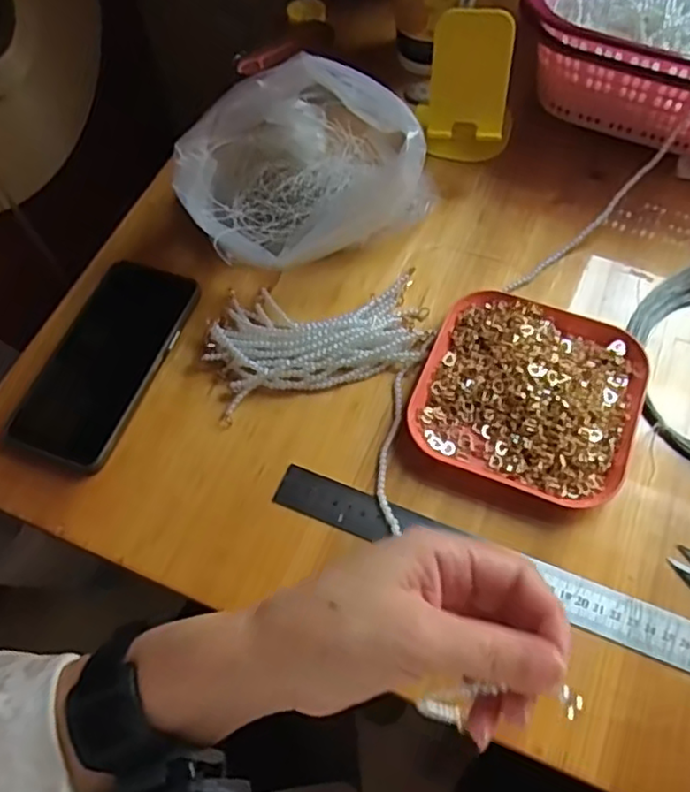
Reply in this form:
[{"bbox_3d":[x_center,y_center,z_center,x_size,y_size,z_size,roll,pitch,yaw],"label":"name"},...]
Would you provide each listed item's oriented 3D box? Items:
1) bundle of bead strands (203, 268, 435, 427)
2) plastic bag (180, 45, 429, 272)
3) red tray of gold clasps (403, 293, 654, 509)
[{"bbox_3d":[-0.021,-0.051,0.480,0.160,0.024,0.092,-18,64,-7],"label":"bundle of bead strands"},{"bbox_3d":[-0.023,-0.168,0.487,0.159,0.116,0.132,16,65,10],"label":"plastic bag"},{"bbox_3d":[0.126,-0.004,0.451,0.142,0.023,0.138,20,65,12],"label":"red tray of gold clasps"}]

